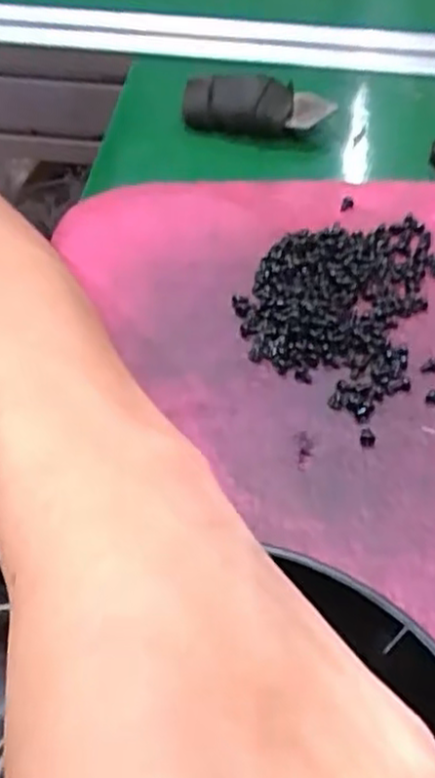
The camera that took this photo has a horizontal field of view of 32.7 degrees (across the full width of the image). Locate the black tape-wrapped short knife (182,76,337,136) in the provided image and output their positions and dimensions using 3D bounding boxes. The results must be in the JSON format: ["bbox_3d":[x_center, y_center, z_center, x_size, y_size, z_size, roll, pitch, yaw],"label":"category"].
[{"bbox_3d":[0.019,-0.140,0.361,0.070,0.020,0.028,4,55,2],"label":"black tape-wrapped short knife"}]

